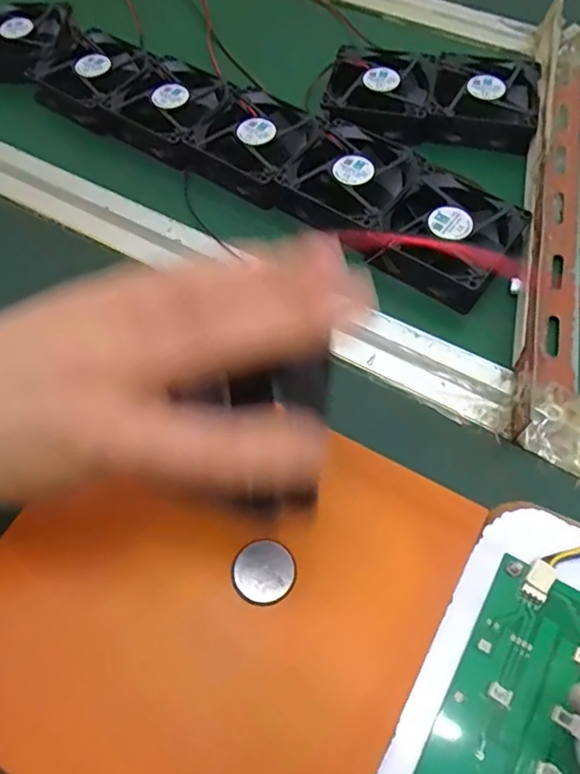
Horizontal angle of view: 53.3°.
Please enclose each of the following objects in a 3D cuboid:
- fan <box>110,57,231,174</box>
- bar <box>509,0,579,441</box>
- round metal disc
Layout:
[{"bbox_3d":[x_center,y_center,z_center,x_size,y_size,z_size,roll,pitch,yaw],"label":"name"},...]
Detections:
[{"bbox_3d":[-0.093,-0.223,0.449,0.083,0.019,0.089,21,63,14],"label":"fan"},{"bbox_3d":[0.182,-0.138,0.397,0.048,0.032,0.381,12,61,9],"label":"bar"},{"bbox_3d":[-0.012,0.087,0.270,0.029,0.004,0.028,0,76,0],"label":"round metal disc"}]

